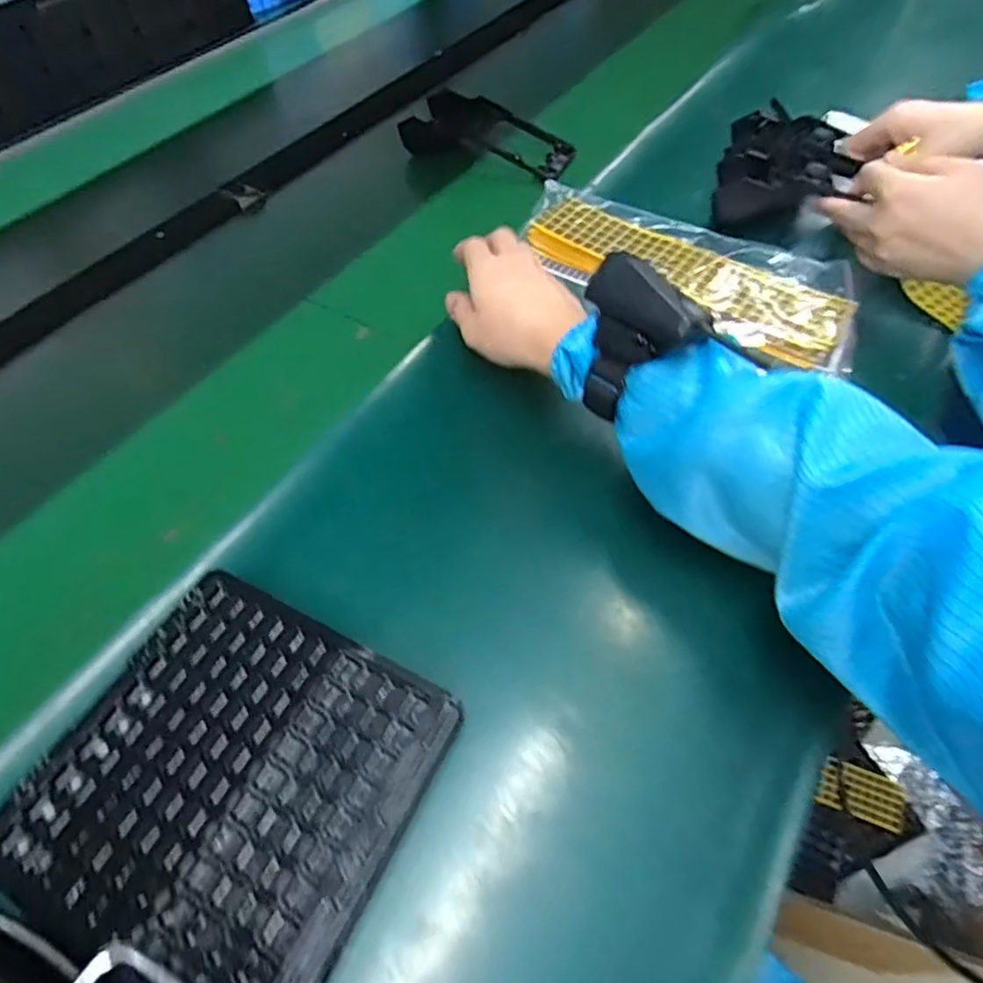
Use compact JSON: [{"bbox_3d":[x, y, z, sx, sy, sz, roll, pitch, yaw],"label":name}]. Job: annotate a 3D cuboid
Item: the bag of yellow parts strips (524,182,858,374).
[{"bbox_3d":[0.164,-0.191,0.538,0.289,0.023,0.123,33,62,22],"label":"bag of yellow parts strips"}]

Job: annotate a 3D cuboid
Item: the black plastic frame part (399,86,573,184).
[{"bbox_3d":[-0.004,-0.385,0.680,0.183,0.043,0.073,22,58,17],"label":"black plastic frame part"}]

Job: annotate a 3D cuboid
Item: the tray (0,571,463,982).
[{"bbox_3d":[-0.120,0.133,0.298,0.161,0.010,0.158,22,58,17],"label":"tray"}]

